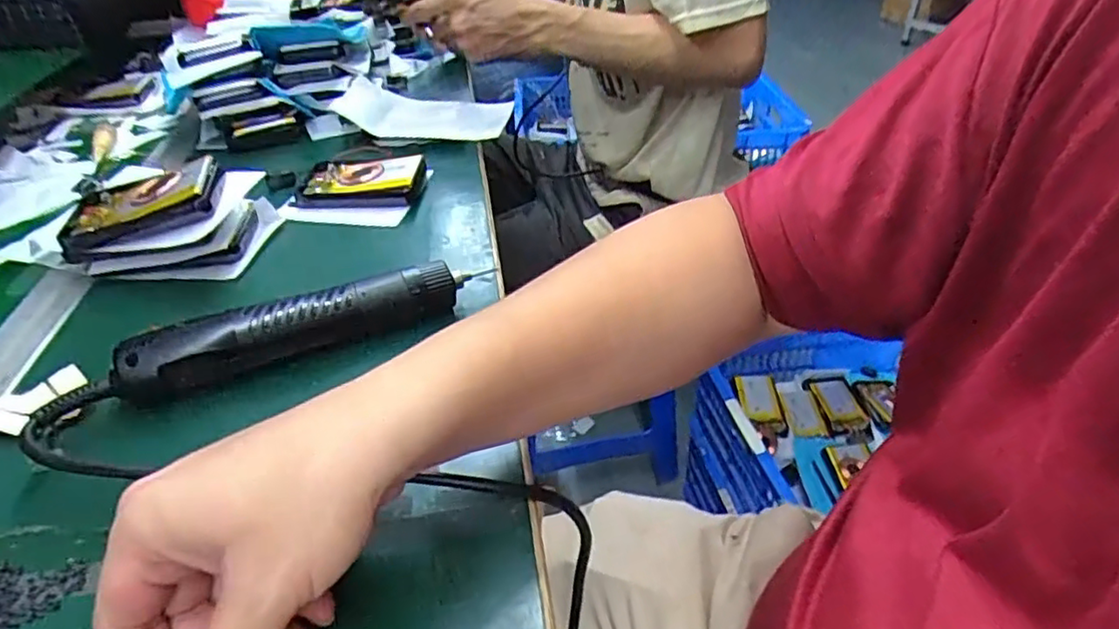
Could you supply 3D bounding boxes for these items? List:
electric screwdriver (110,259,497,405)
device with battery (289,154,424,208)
[{"bbox_3d":[-0.154,0.006,0.400,0.207,0.039,0.027,-19,41,-22],"label":"electric screwdriver"},{"bbox_3d":[-0.177,-0.119,0.574,0.114,0.027,0.067,1,37,3],"label":"device with battery"}]

